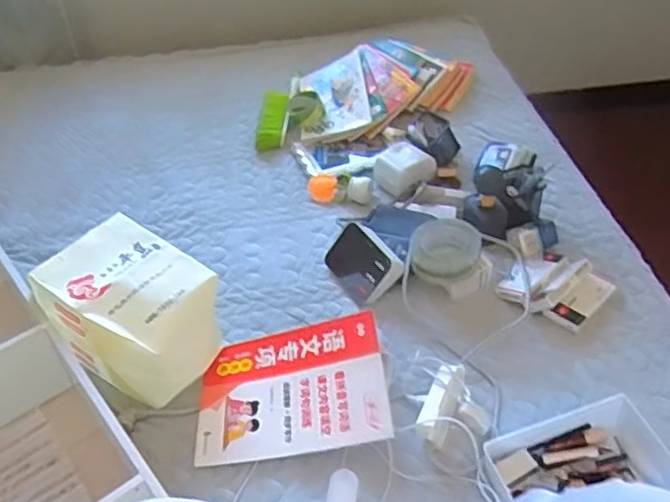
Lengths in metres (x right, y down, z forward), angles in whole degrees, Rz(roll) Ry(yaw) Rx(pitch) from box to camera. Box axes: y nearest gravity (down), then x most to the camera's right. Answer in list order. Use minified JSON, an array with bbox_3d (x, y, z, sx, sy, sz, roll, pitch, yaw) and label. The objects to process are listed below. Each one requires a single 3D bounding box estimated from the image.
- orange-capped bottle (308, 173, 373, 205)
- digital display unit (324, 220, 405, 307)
[{"bbox_3d":[0.016,-0.133,1.337,0.148,0.044,0.067,4,45,6],"label":"orange-capped bottle"},{"bbox_3d":[0.052,0.022,1.146,0.046,0.110,0.145,14,27,-49],"label":"digital display unit"}]

